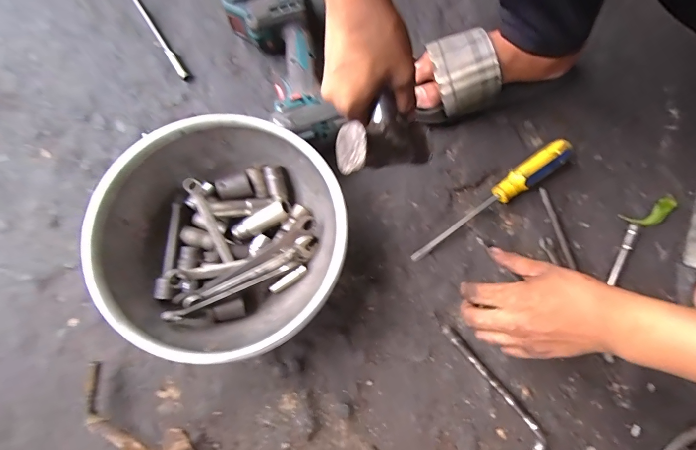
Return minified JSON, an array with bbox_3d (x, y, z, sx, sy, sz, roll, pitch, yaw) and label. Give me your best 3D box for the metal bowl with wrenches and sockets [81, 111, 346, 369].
[{"bbox_3d":[-0.137,0.015,0.410,0.257,0.093,0.259,0,76,-1],"label":"metal bowl with wrenches and sockets"}]

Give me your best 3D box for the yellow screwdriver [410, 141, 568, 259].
[{"bbox_3d":[0.188,-0.032,0.455,0.250,0.033,0.033,-35,79,-9],"label":"yellow screwdriver"}]

